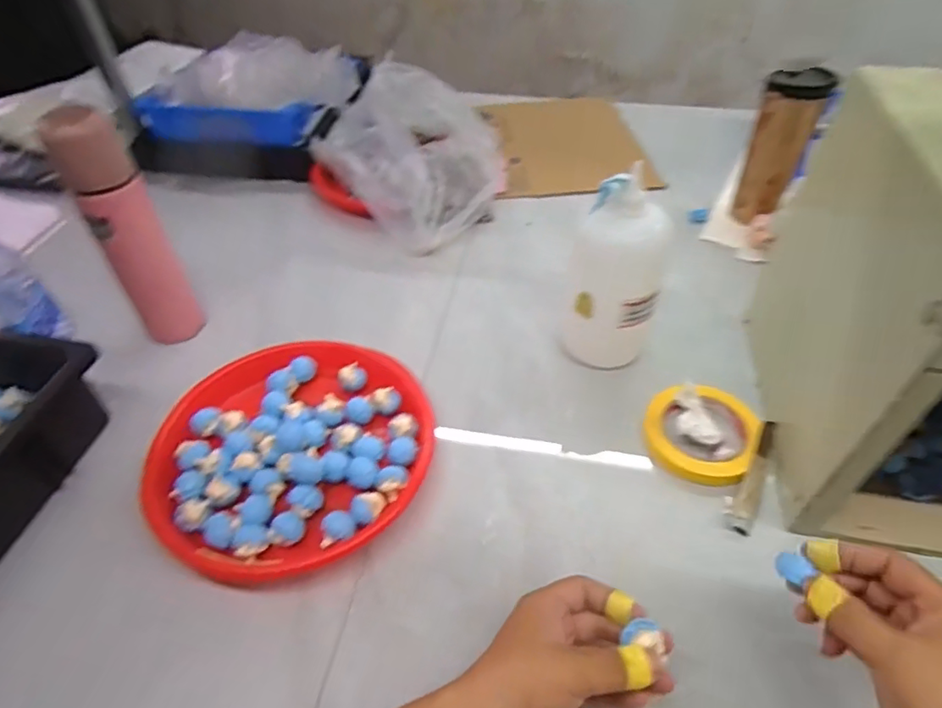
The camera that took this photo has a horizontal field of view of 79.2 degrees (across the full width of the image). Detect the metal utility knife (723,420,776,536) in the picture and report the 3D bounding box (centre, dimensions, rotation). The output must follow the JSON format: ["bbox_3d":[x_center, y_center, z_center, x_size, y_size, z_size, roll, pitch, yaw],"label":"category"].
[{"bbox_3d":[0.256,0.109,0.517,0.023,0.017,0.115,24,53,23],"label":"metal utility knife"}]

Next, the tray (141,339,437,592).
[{"bbox_3d":[-0.162,0.088,0.539,0.245,0.042,0.236,-2,48,2],"label":"tray"}]

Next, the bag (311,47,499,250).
[{"bbox_3d":[-0.090,-0.297,0.788,0.172,0.209,0.279,-31,53,-22],"label":"bag"}]

